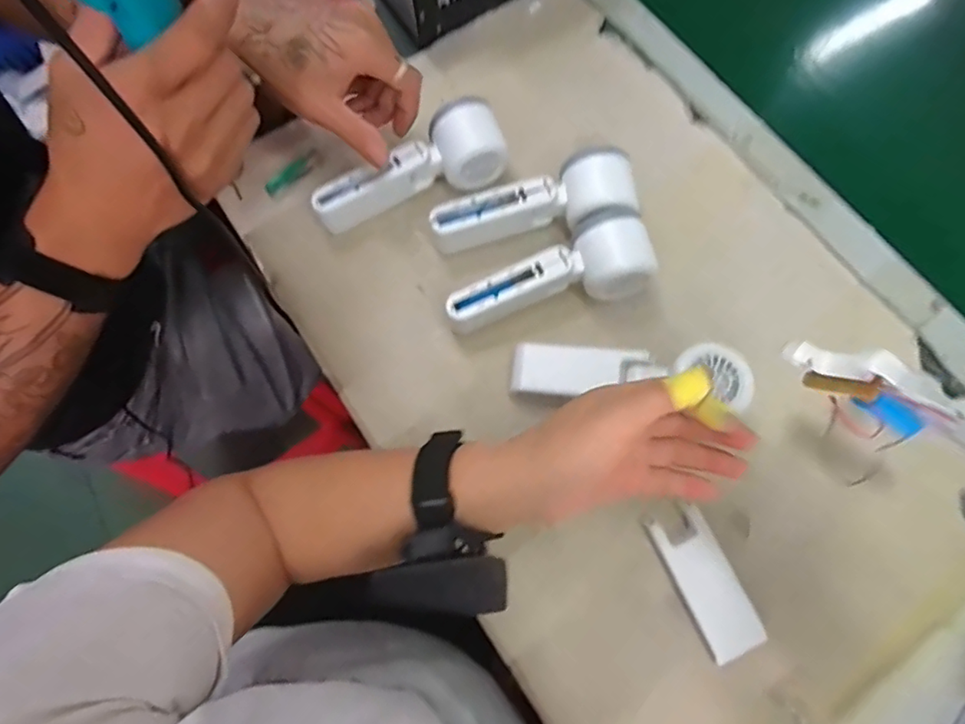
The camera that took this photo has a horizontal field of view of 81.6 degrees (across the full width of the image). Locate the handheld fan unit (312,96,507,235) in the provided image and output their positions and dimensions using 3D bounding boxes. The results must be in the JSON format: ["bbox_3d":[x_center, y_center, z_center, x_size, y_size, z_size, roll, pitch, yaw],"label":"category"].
[{"bbox_3d":[-0.060,-0.155,0.464,0.162,0.051,0.052,-28,76,-7],"label":"handheld fan unit"}]

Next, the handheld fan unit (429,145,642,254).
[{"bbox_3d":[0.042,-0.122,0.453,0.166,0.049,0.053,-16,75,-4],"label":"handheld fan unit"}]

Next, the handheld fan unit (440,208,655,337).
[{"bbox_3d":[0.054,-0.062,0.439,0.167,0.049,0.060,-23,75,-6],"label":"handheld fan unit"}]

